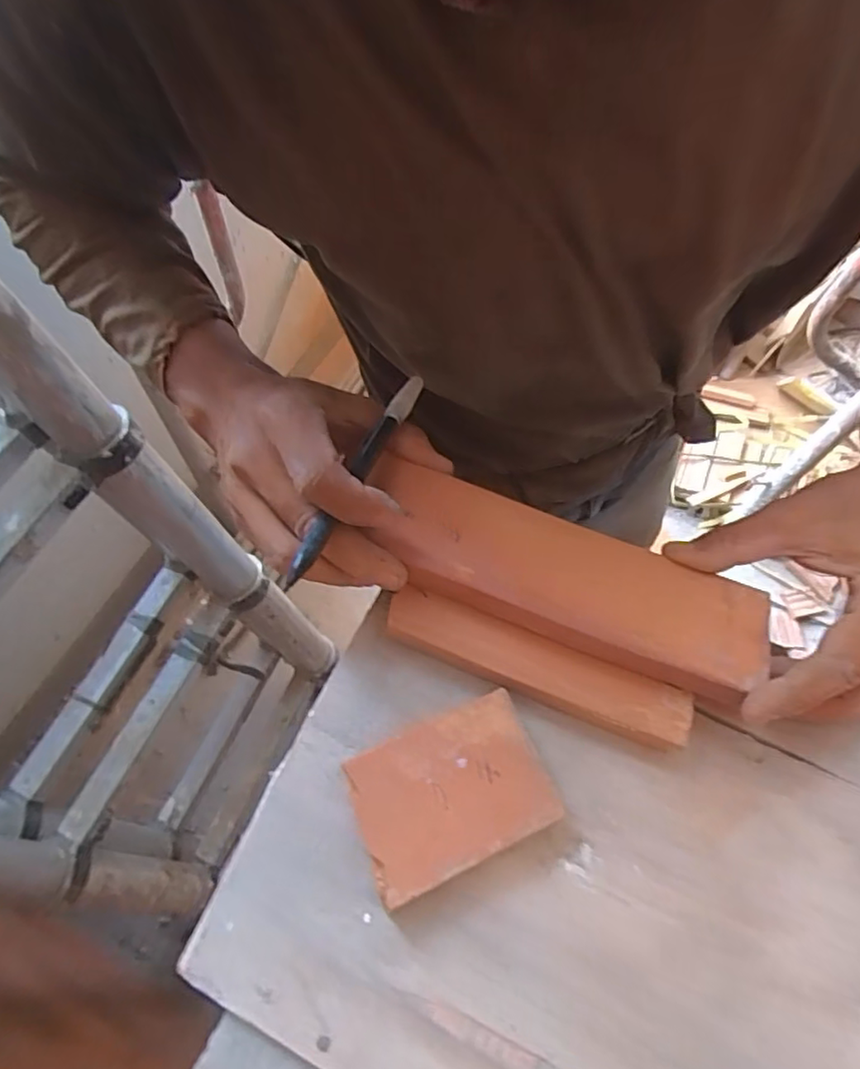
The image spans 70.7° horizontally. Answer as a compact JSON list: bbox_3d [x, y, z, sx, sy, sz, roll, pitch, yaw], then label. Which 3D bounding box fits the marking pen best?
[{"bbox_3d":[-0.035,-0.032,0.294,0.013,0.009,0.148,20,51,8],"label":"marking pen"}]

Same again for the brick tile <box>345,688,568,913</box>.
[{"bbox_3d":[0.009,0.117,0.277,0.084,0.020,0.060,-21,65,-13],"label":"brick tile"}]

